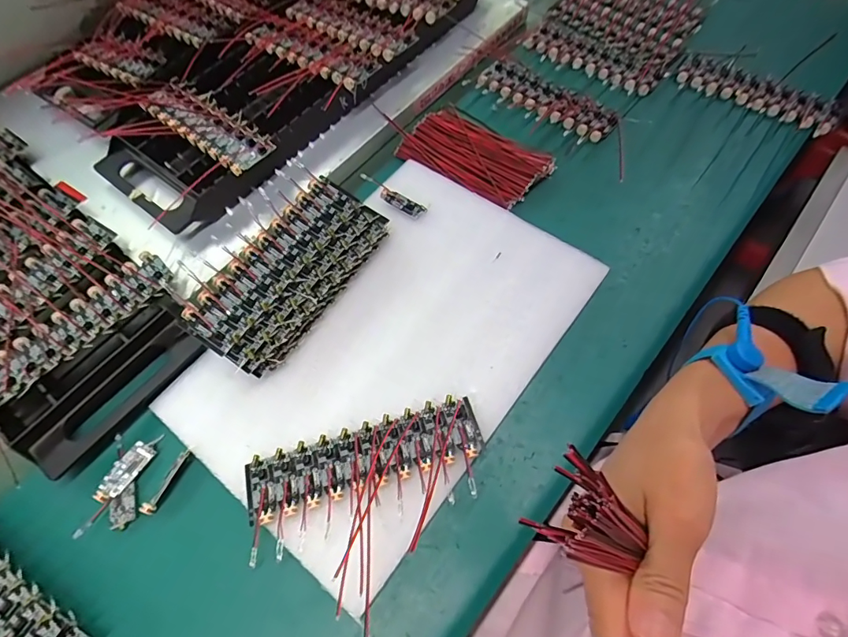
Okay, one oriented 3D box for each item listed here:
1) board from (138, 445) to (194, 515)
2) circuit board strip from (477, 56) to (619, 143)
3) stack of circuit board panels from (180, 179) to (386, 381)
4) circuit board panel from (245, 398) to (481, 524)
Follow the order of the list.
[{"bbox_3d":[-0.182,0.116,0.322,0.009,0.005,0.051,27,68,17],"label":"board"},{"bbox_3d":[0.129,-0.235,0.475,0.152,0.007,0.055,34,70,20],"label":"circuit board strip"},{"bbox_3d":[-0.105,-0.039,0.362,0.071,0.041,0.171,31,67,18],"label":"stack of circuit board panels"},{"bbox_3d":[-0.041,0.097,0.314,0.161,0.011,0.046,-17,62,-4],"label":"circuit board panel"}]

